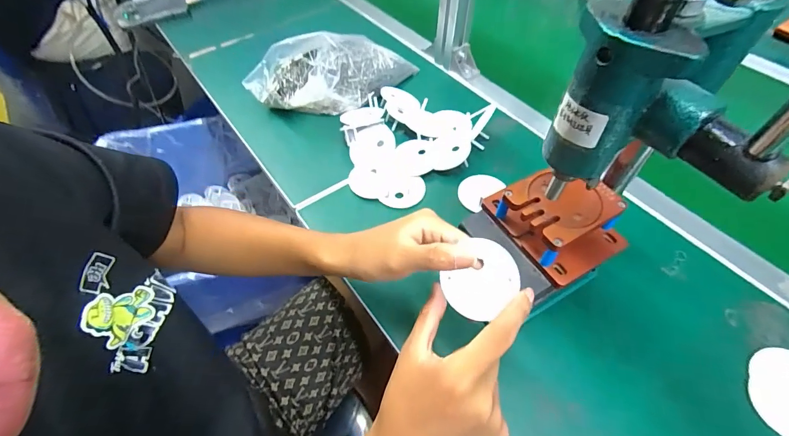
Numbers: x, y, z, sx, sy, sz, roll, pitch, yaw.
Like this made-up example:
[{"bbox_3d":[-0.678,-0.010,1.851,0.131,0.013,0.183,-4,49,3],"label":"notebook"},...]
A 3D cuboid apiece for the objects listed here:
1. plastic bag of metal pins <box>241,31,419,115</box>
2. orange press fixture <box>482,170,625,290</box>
[{"bbox_3d":[-0.095,-0.238,0.577,0.254,0.100,0.121,-13,54,-9],"label":"plastic bag of metal pins"},{"bbox_3d":[0.152,-0.007,0.349,0.085,0.045,0.112,-25,57,-18],"label":"orange press fixture"}]

